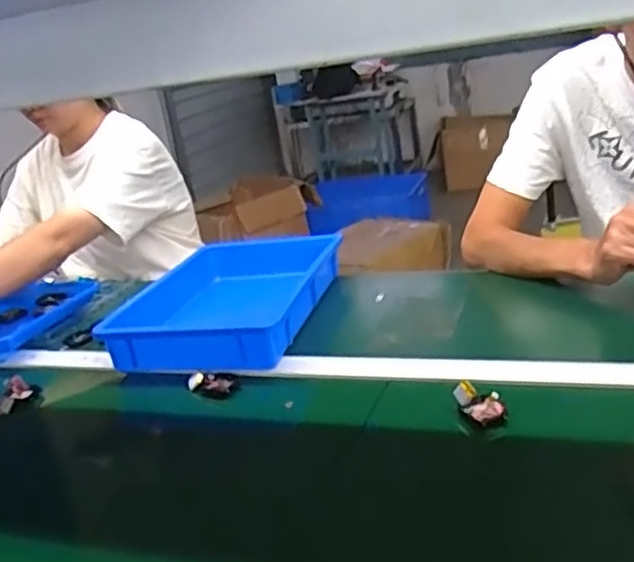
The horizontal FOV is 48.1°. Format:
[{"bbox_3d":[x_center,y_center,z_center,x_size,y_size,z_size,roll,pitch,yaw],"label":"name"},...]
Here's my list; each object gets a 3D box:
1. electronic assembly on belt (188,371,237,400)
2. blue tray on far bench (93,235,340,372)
[{"bbox_3d":[-0.119,0.120,0.829,0.060,0.019,0.032,0,22,24],"label":"electronic assembly on belt"},{"bbox_3d":[-0.110,0.024,1.005,0.245,0.083,0.374,1,21,16],"label":"blue tray on far bench"}]

